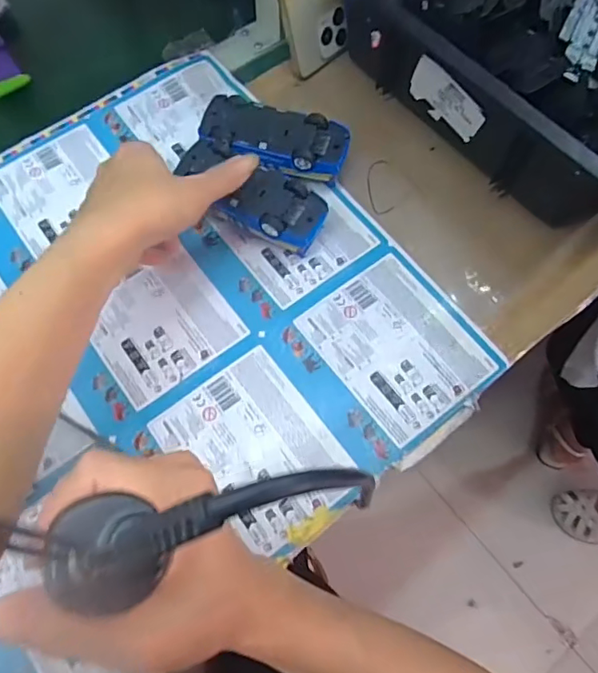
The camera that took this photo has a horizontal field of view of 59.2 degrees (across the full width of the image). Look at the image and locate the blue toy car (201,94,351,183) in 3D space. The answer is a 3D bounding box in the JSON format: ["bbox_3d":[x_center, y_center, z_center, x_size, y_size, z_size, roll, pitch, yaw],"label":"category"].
[{"bbox_3d":[-0.021,-0.170,0.476,0.127,0.043,0.054,15,68,6],"label":"blue toy car"}]

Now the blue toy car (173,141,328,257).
[{"bbox_3d":[-0.042,-0.116,0.450,0.129,0.038,0.060,33,72,5],"label":"blue toy car"}]

